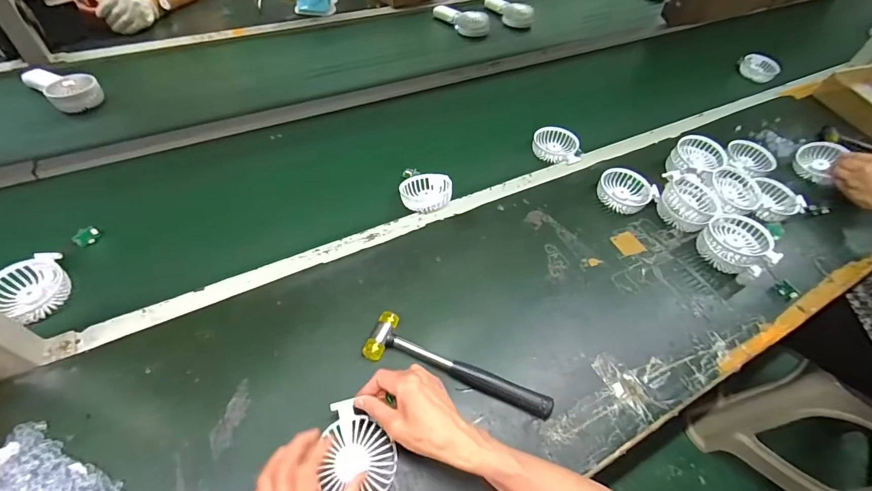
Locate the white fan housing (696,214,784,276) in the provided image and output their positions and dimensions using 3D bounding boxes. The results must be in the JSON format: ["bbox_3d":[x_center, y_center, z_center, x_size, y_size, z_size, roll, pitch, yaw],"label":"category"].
[{"bbox_3d":[0.494,-0.002,0.655,0.096,0.054,0.103,3,52,-3],"label":"white fan housing"}]

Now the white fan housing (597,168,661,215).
[{"bbox_3d":[0.343,-0.095,0.730,0.099,0.035,0.086,39,58,22],"label":"white fan housing"}]

